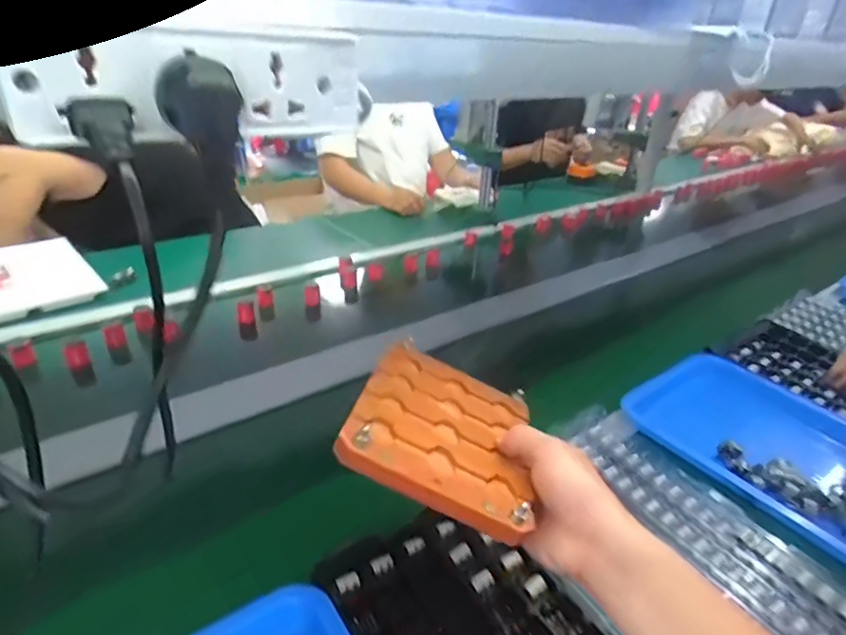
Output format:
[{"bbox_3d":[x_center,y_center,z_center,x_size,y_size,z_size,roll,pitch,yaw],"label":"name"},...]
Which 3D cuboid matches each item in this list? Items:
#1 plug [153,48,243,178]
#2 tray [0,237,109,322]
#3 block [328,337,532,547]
[{"bbox_3d":[-0.104,-0.094,0.246,0.033,0.049,0.035,-11,31,-24],"label":"plug"},{"bbox_3d":[-0.808,-0.076,1.013,0.305,0.041,0.327,-23,37,-39],"label":"tray"},{"bbox_3d":[0.020,0.086,0.443,0.143,0.017,0.195,27,20,-1],"label":"block"}]

